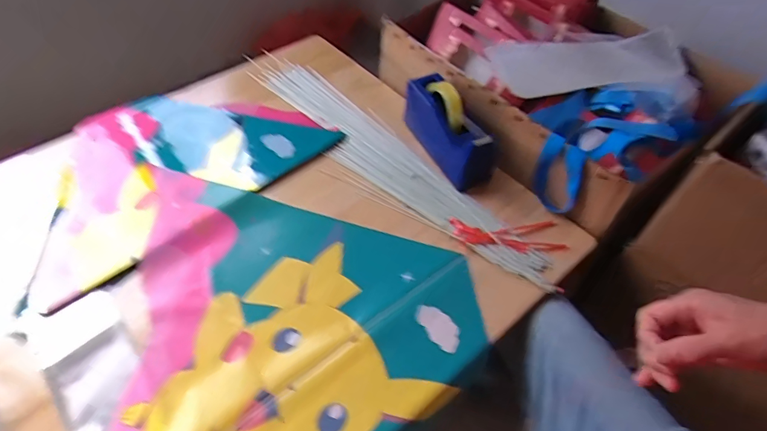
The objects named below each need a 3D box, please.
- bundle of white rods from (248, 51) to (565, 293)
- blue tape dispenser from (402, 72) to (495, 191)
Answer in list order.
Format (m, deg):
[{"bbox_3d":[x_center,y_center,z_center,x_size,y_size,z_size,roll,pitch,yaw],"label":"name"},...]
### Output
[{"bbox_3d":[-0.008,-0.130,0.788,0.734,0.019,0.135,38,61,24],"label":"bundle of white rods"},{"bbox_3d":[0.114,-0.150,0.746,0.066,0.104,0.215,-20,56,-16],"label":"blue tape dispenser"}]

